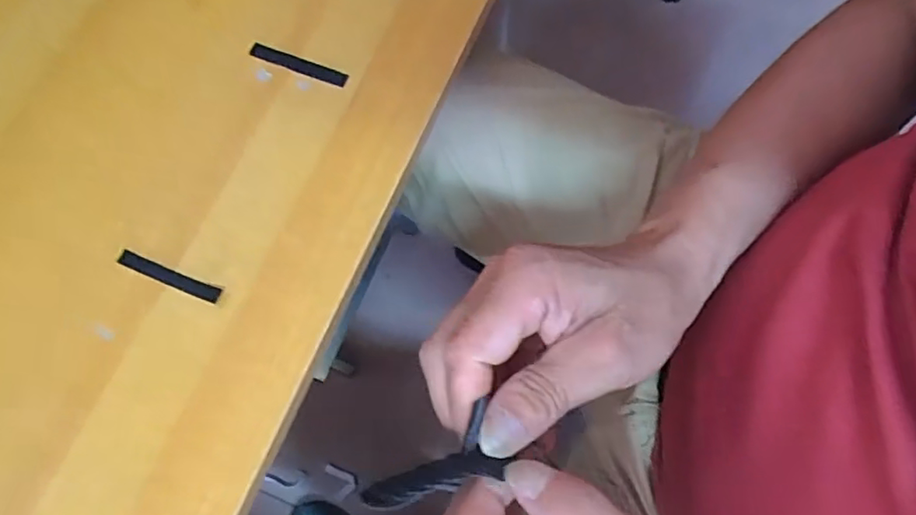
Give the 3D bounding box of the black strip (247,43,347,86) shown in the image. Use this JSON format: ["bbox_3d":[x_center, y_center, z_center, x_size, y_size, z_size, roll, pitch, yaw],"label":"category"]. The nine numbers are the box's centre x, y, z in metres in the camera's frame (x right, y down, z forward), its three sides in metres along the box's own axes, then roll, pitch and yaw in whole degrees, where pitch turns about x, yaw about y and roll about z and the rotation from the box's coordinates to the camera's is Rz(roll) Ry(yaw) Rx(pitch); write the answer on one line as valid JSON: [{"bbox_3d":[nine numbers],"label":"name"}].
[{"bbox_3d":[-0.103,-0.125,0.377,0.069,0.004,0.010,22,73,10],"label":"black strip"}]

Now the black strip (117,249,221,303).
[{"bbox_3d":[-0.165,0.011,0.336,0.066,0.004,0.009,20,68,11],"label":"black strip"}]

